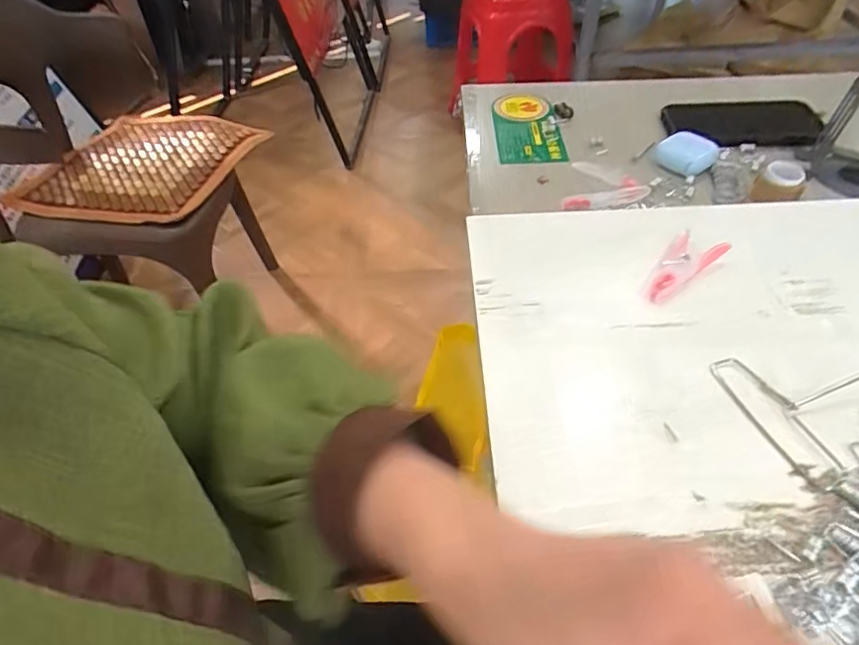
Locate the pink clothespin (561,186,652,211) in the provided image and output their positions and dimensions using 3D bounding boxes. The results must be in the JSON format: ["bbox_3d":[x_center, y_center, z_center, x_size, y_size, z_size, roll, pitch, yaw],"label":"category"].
[{"bbox_3d":[0.157,-0.111,0.498,0.080,0.007,0.016,-8,43,-3],"label":"pink clothespin"}]

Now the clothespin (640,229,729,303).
[{"bbox_3d":[0.180,-0.038,0.398,0.034,0.015,0.073,33,57,29],"label":"clothespin"}]

